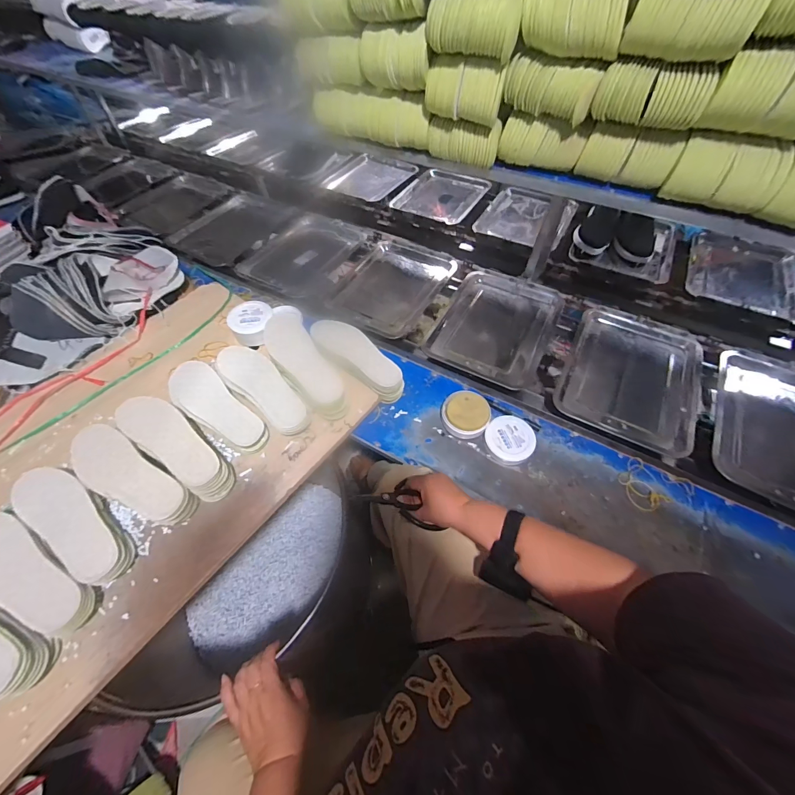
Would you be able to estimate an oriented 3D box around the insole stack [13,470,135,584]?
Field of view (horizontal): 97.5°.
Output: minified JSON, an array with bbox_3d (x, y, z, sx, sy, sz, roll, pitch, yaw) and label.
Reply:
[{"bbox_3d":[-0.530,0.206,0.582,0.248,0.074,0.084,28,60,19],"label":"insole stack"}]

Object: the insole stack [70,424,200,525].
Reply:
[{"bbox_3d":[-0.465,0.138,0.603,0.251,0.062,0.088,29,60,19],"label":"insole stack"}]

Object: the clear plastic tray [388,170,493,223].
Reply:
[{"bbox_3d":[0.161,-0.747,1.301,0.293,0.031,0.366,27,60,18],"label":"clear plastic tray"}]

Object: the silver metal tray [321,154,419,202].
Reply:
[{"bbox_3d":[-0.105,-0.872,1.375,0.294,0.032,0.356,20,58,14],"label":"silver metal tray"}]

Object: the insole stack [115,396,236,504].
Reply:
[{"bbox_3d":[-0.403,0.090,0.649,0.248,0.091,0.088,31,61,20],"label":"insole stack"}]

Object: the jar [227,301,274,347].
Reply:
[{"bbox_3d":[-0.343,-0.176,0.828,0.098,0.070,0.106,-3,55,-1],"label":"jar"}]

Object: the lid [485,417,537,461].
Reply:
[{"bbox_3d":[0.238,0.086,0.735,0.100,0.023,0.097,0,55,1],"label":"lid"}]

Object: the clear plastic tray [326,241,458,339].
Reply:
[{"bbox_3d":[-0.022,-0.323,0.996,0.275,0.034,0.332,25,59,17],"label":"clear plastic tray"}]

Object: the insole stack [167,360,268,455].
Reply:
[{"bbox_3d":[-0.372,0.016,0.701,0.262,0.042,0.090,37,63,23],"label":"insole stack"}]

